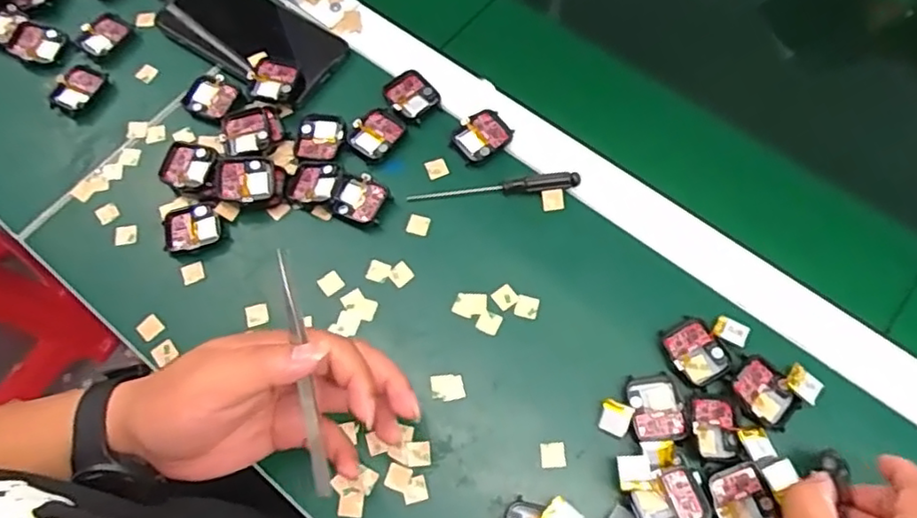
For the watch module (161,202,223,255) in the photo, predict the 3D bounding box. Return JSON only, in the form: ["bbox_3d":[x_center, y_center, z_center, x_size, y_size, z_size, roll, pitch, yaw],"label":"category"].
[{"bbox_3d":[-0.205,-0.021,0.486,0.043,0.015,0.035,-15,68,-4],"label":"watch module"}]

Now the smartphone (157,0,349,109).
[{"bbox_3d":[-0.185,-0.200,0.548,0.168,0.013,0.077,31,72,14],"label":"smartphone"}]

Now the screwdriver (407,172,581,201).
[{"bbox_3d":[0.027,-0.056,0.489,0.131,0.010,0.012,-3,67,1],"label":"screwdriver"}]

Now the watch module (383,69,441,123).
[{"bbox_3d":[-0.039,-0.135,0.523,0.041,0.006,0.040,40,75,17],"label":"watch module"}]

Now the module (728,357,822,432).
[{"bbox_3d":[0.211,0.086,0.421,0.049,0.007,0.045,-35,70,-11],"label":"module"}]

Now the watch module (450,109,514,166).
[{"bbox_3d":[0.019,-0.099,0.505,0.045,0.007,0.036,-33,70,-11],"label":"watch module"}]

